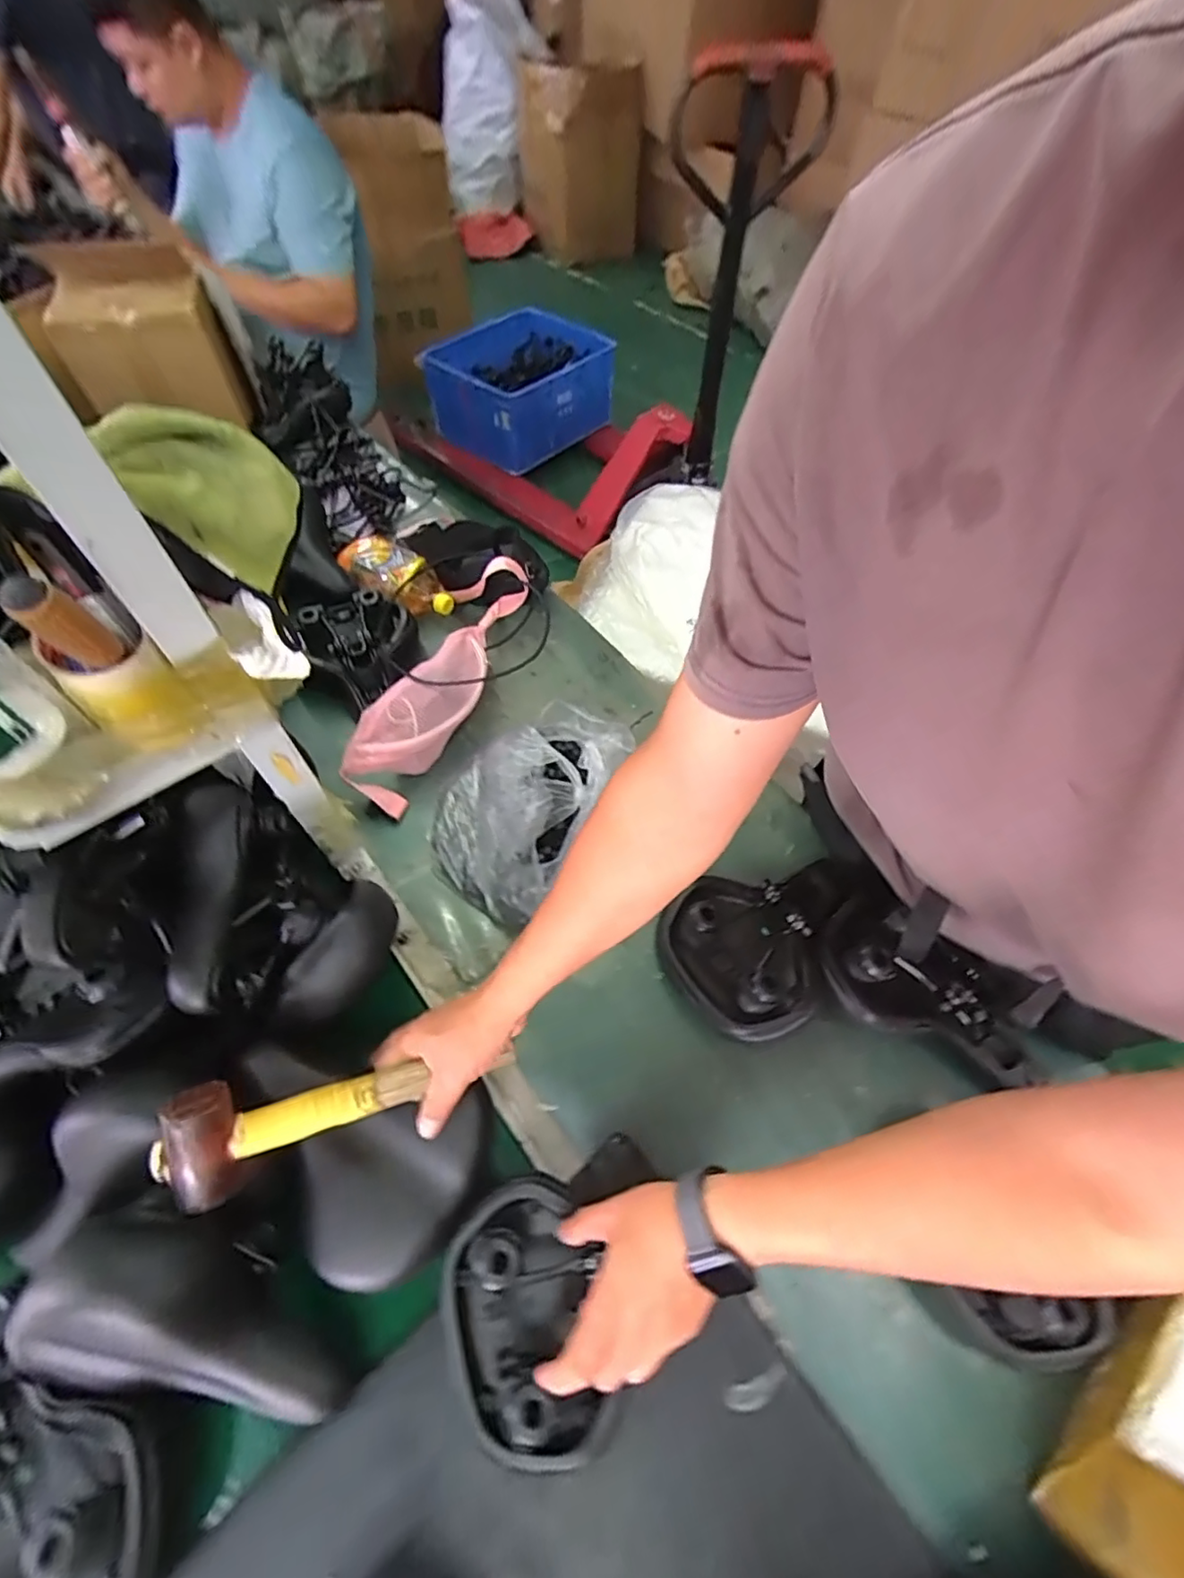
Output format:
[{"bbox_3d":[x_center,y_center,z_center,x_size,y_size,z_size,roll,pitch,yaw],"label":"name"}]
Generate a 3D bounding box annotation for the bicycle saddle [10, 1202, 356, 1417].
[{"bbox_3d":[-0.307,0.425,0.473,0.248,0.073,0.133,43,61,-16],"label":"bicycle saddle"}]

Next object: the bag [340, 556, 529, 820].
[{"bbox_3d":[-0.212,-0.160,0.876,0.126,0.101,0.406,15,59,7],"label":"bag"}]

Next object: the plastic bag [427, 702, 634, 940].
[{"bbox_3d":[-0.083,0.002,0.773,0.184,0.114,0.282,29,61,15],"label":"plastic bag"}]

